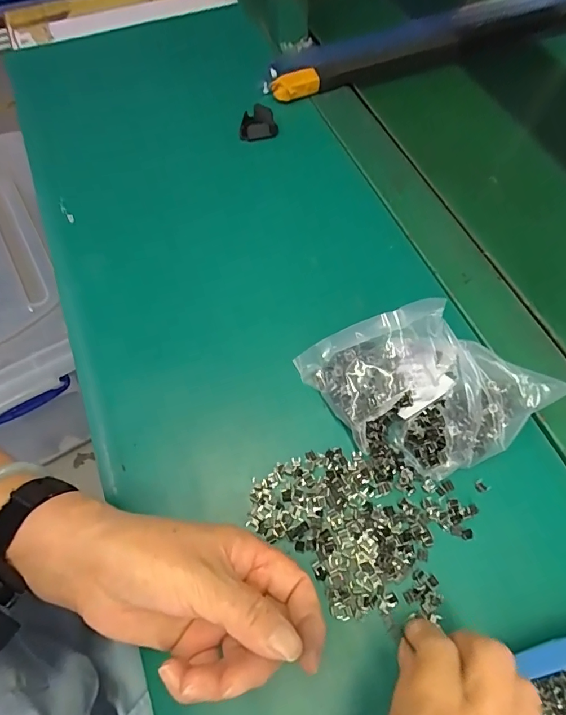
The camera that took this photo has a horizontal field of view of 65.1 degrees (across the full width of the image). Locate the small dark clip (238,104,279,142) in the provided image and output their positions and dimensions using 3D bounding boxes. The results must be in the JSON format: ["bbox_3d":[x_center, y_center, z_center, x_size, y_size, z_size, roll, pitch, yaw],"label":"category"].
[{"bbox_3d":[-0.024,-0.242,0.457,0.035,0.021,0.031,6,63,4],"label":"small dark clip"}]

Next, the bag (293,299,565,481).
[{"bbox_3d":[0.091,0.021,0.296,0.169,0.068,0.087,20,65,11],"label":"bag"}]

